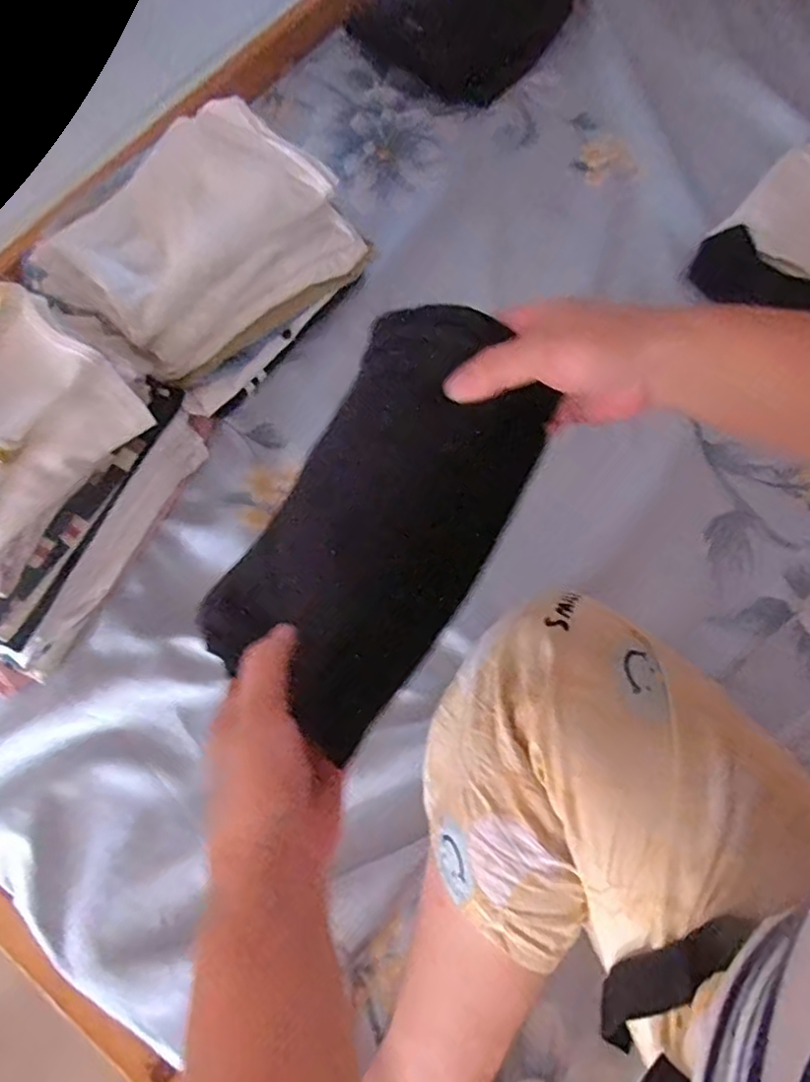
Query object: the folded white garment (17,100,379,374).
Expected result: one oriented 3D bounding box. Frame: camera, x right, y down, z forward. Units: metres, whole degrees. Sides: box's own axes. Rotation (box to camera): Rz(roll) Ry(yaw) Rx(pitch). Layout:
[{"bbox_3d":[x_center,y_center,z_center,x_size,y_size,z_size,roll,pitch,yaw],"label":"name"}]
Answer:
[{"bbox_3d":[-0.201,-0.290,0.604,0.205,0.078,0.242,37,74,14],"label":"folded white garment"}]

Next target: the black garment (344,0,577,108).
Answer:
[{"bbox_3d":[0.092,-0.732,0.859,0.218,0.090,0.283,39,74,14],"label":"black garment"}]

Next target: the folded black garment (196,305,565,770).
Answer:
[{"bbox_3d":[-0.013,-0.014,0.349,0.116,0.060,0.234,28,72,11],"label":"folded black garment"}]

